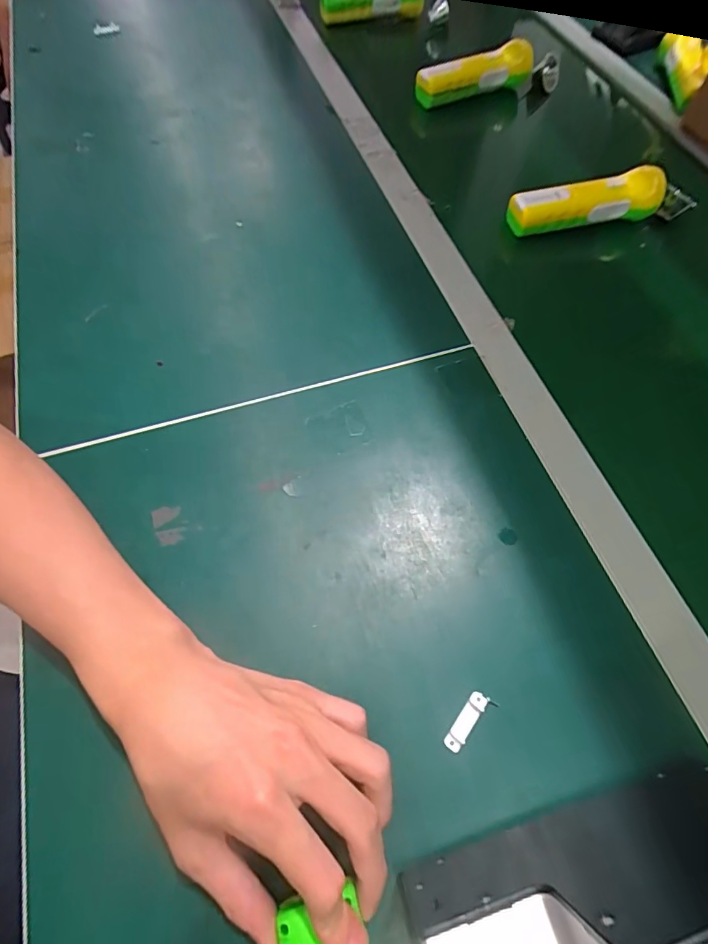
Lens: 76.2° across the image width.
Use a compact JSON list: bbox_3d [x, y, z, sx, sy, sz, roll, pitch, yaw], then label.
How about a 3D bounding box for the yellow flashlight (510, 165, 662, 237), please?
[{"bbox_3d":[0.256,-0.300,0.501,0.179,0.039,0.039,-12,64,-7],"label":"yellow flashlight"}]

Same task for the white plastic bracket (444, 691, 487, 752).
[{"bbox_3d":[0.070,0.155,0.280,0.011,0.004,0.037,36,68,15],"label":"white plastic bracket"}]

